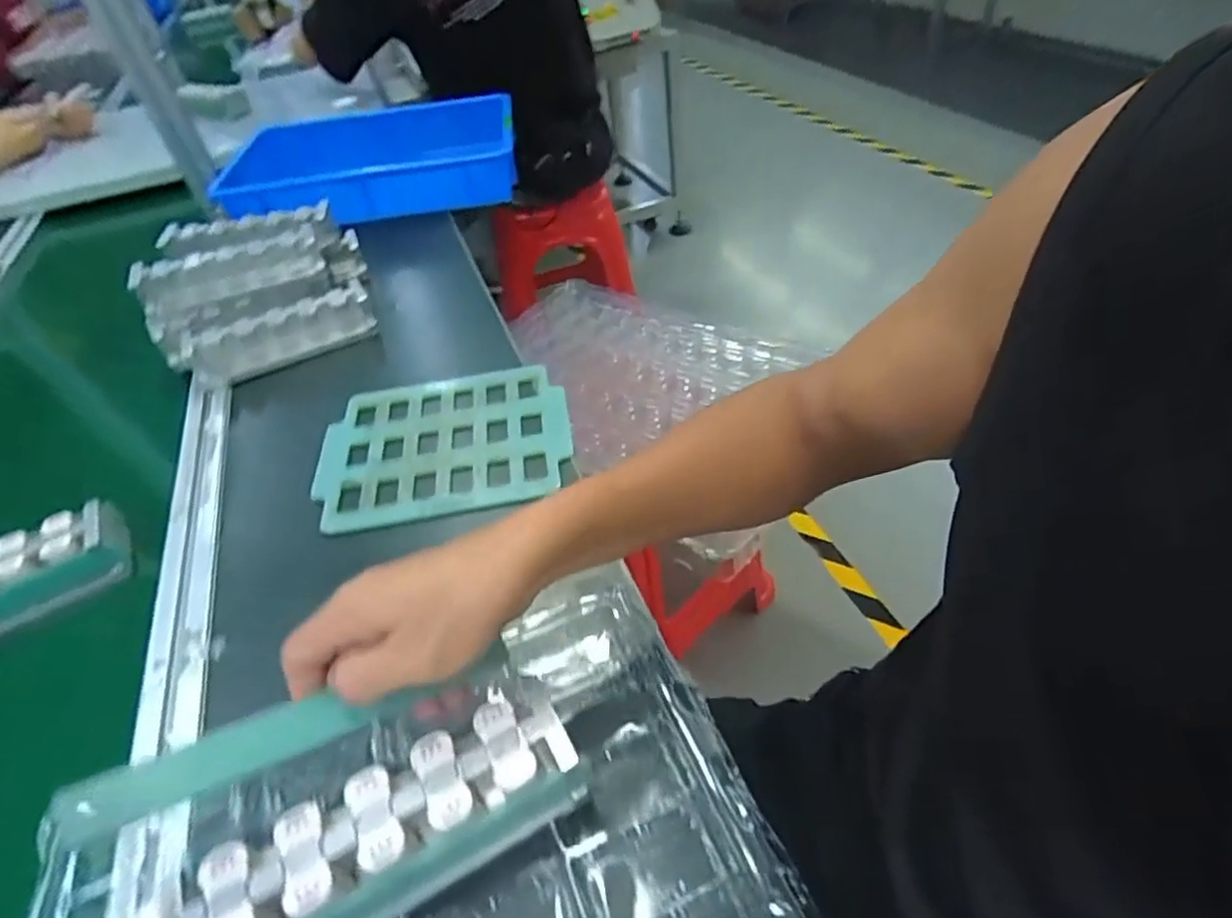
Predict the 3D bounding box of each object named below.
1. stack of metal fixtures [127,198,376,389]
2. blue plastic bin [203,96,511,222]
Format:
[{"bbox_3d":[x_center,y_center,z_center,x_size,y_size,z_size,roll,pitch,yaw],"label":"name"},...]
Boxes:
[{"bbox_3d":[-0.410,-0.196,0.734,0.225,0.091,0.215,-19,47,-9],"label":"stack of metal fixtures"},{"bbox_3d":[-0.384,-0.477,1.020,0.435,0.087,0.305,-10,46,-1],"label":"blue plastic bin"}]

